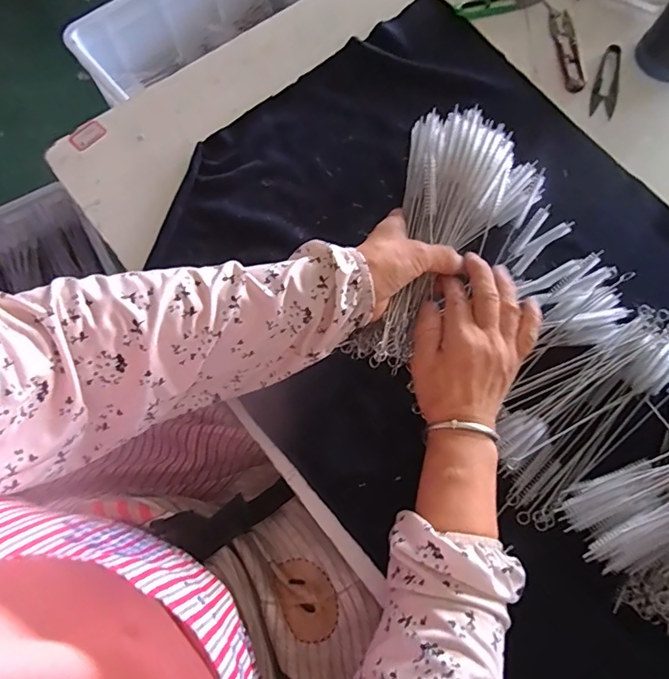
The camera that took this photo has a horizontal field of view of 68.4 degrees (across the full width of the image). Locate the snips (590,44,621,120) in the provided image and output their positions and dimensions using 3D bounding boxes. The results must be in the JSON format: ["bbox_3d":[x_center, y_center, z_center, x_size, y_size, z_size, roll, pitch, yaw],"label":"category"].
[{"bbox_3d":[0.308,-0.293,0.555,0.028,0.004,0.100,17,73,5],"label":"snips"}]

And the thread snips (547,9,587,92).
[{"bbox_3d":[0.270,-0.337,0.572,0.027,0.004,0.119,-2,73,-1],"label":"thread snips"}]

